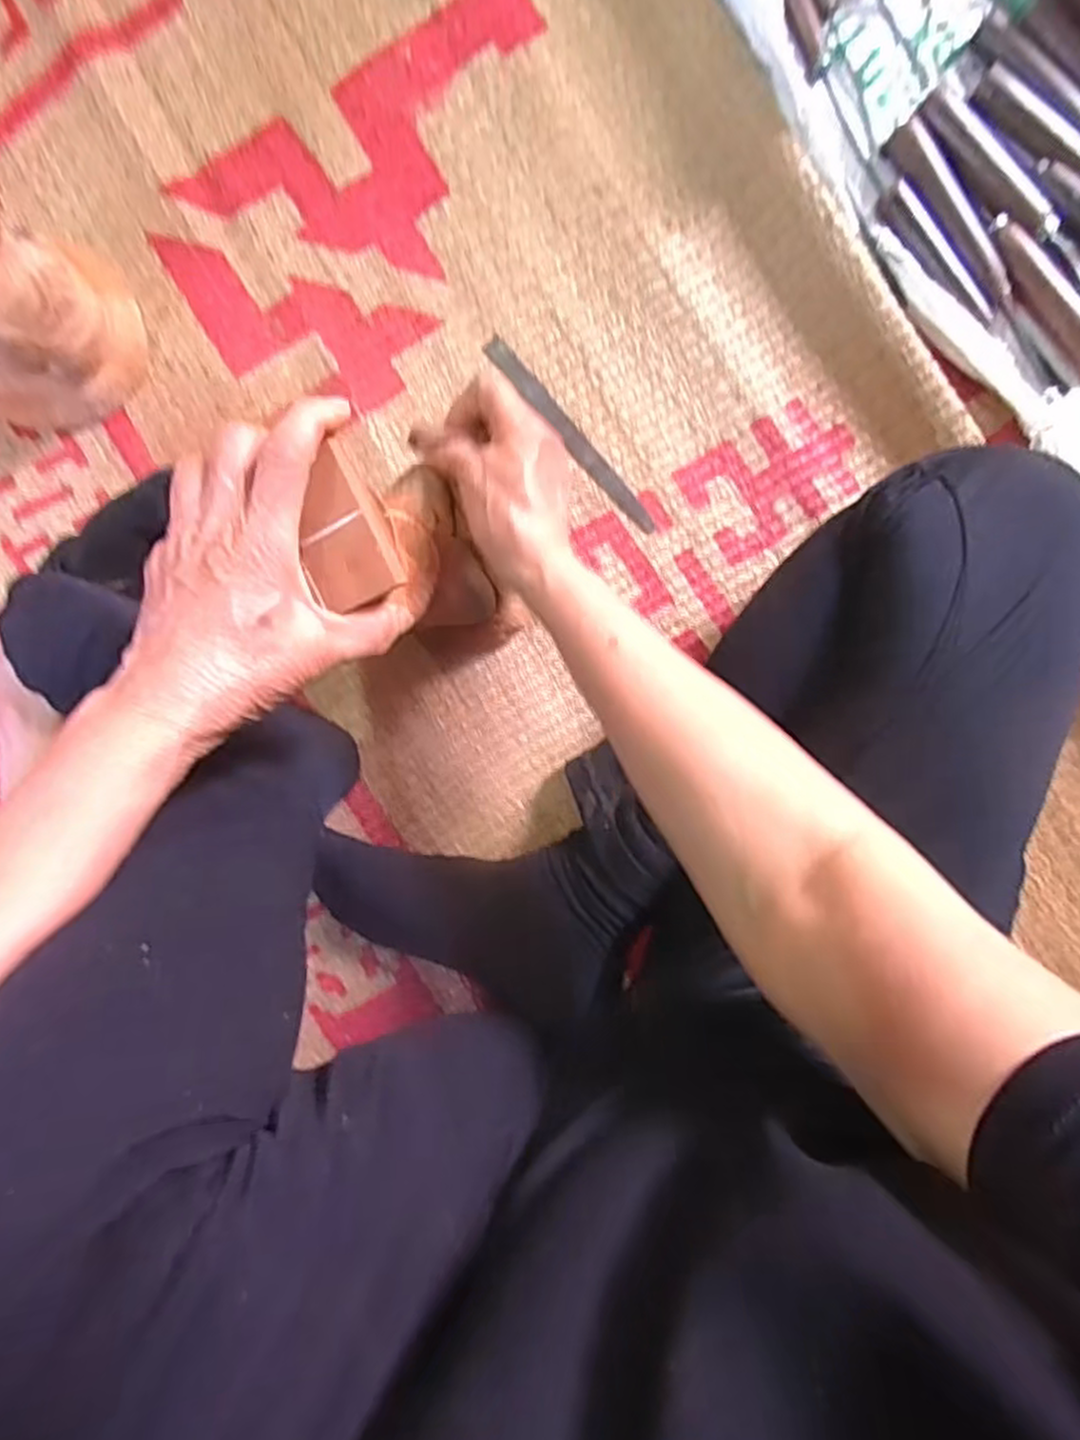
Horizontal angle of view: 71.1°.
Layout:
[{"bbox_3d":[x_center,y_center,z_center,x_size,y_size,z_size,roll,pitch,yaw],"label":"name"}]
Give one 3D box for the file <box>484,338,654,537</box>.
[{"bbox_3d":[0.020,-0.187,0.497,0.016,0.009,0.161,-41,92,6],"label":"file"}]

